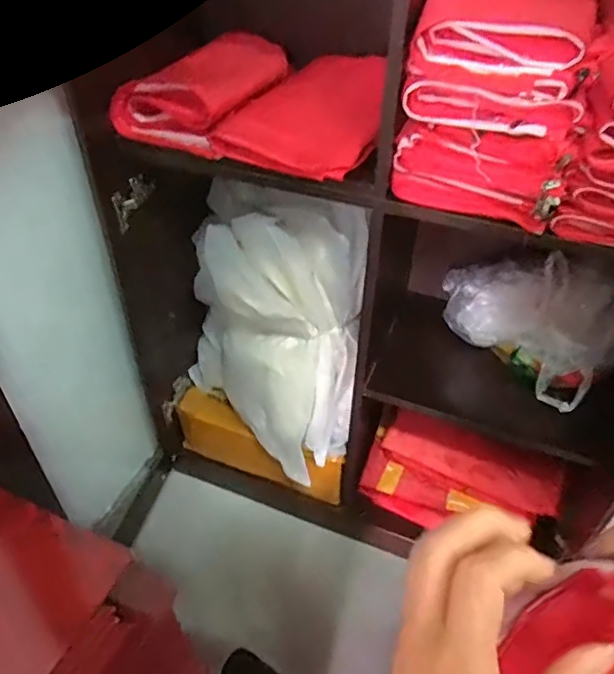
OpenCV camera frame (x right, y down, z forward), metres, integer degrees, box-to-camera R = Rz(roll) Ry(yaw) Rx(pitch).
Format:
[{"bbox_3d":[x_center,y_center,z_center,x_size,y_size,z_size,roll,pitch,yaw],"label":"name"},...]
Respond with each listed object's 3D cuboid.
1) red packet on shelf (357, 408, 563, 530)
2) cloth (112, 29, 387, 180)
[{"bbox_3d":[0.297,0.277,1.117,0.343,0.209,0.080,18,0,14],"label":"red packet on shelf"},{"bbox_3d":[-0.063,-0.341,0.804,0.350,0.079,0.261,16,43,15],"label":"cloth"}]

